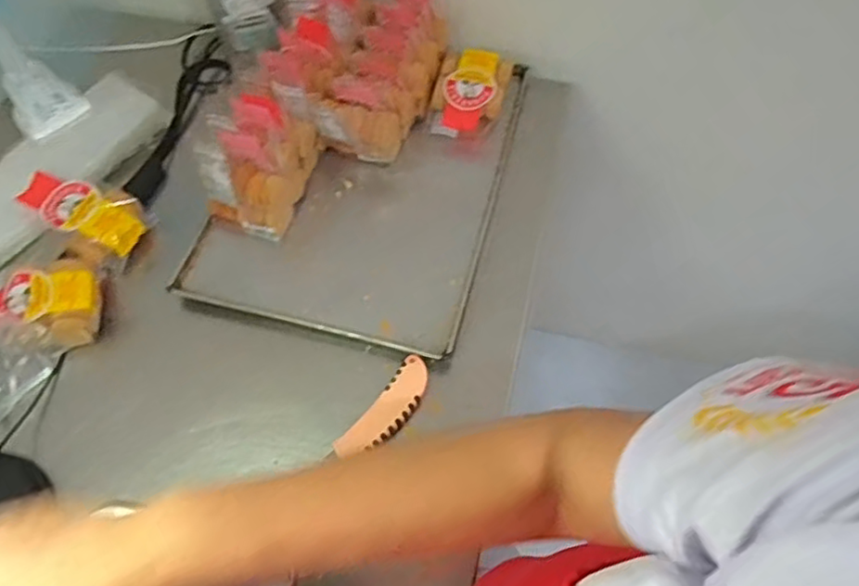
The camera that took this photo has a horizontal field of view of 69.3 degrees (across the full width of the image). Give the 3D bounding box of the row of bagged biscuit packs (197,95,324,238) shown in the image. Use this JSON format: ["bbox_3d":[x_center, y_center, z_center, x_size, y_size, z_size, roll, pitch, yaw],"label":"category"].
[{"bbox_3d":[-0.187,-0.146,0.684,0.084,0.116,0.125,16,64,11],"label":"row of bagged biscuit packs"}]

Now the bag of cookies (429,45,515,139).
[{"bbox_3d":[0.051,-0.250,0.773,0.087,0.045,0.123,15,64,11],"label":"bag of cookies"}]

